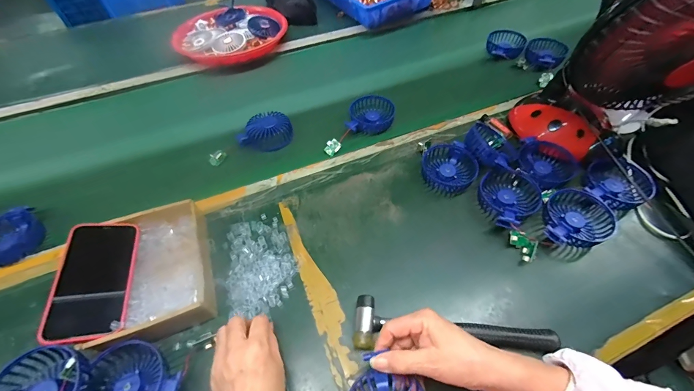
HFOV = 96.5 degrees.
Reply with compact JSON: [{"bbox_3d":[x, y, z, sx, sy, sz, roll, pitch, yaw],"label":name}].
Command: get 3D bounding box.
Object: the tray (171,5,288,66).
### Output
[{"bbox_3d":[-0.327,-0.455,0.860,0.282,0.050,0.282,-1,53,1],"label":"tray"}]

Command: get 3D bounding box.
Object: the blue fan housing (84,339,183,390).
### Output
[{"bbox_3d":[-0.247,0.218,0.360,0.104,0.037,0.086,-8,55,-4],"label":"blue fan housing"}]

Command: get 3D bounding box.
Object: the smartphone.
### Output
[{"bbox_3d":[-0.319,0.104,0.395,0.079,0.017,0.151,2,54,-27],"label":"smartphone"}]

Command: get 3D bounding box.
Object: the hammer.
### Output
[{"bbox_3d":[0.131,0.166,0.388,0.242,0.025,0.061,3,55,3],"label":"hammer"}]

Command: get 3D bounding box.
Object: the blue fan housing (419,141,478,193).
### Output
[{"bbox_3d":[0.176,-0.049,0.540,0.084,0.036,0.089,0,54,1],"label":"blue fan housing"}]

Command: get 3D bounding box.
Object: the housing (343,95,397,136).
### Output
[{"bbox_3d":[0.050,-0.163,0.629,0.090,0.025,0.100,5,55,4],"label":"housing"}]

